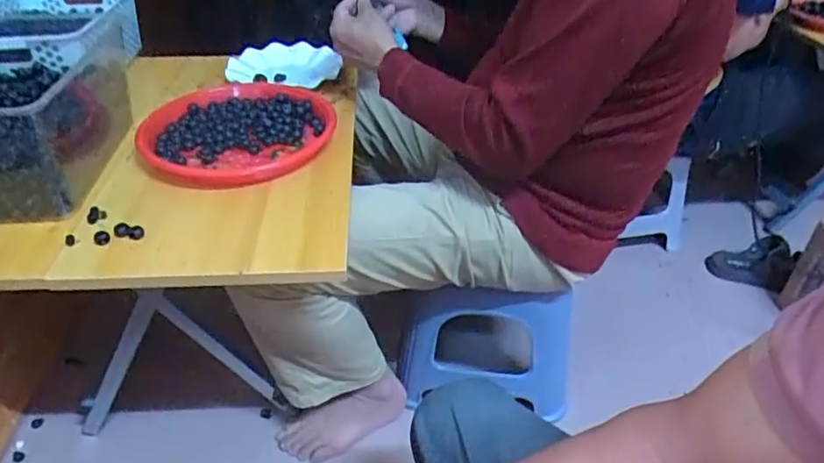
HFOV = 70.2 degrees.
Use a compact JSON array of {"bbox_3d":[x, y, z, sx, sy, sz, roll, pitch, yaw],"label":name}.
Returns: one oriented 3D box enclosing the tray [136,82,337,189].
[{"bbox_3d":[-0.230,-0.135,0.789,0.249,0.034,0.227,-3,38,-7],"label":"tray"}]

